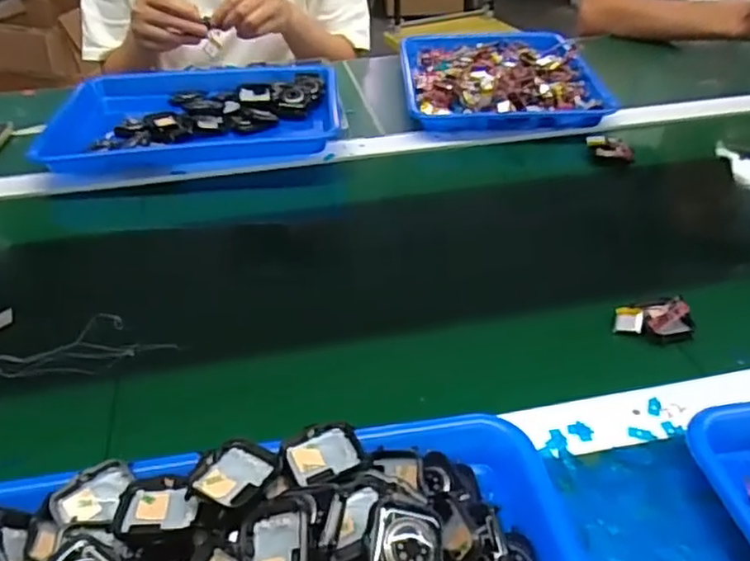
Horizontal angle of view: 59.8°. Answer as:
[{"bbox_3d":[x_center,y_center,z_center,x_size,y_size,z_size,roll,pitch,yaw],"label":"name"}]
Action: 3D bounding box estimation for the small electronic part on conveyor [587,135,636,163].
[{"bbox_3d":[0.265,-0.150,0.734,0.020,0.017,0.054,-27,45,-28],"label":"small electronic part on conveyor"}]

